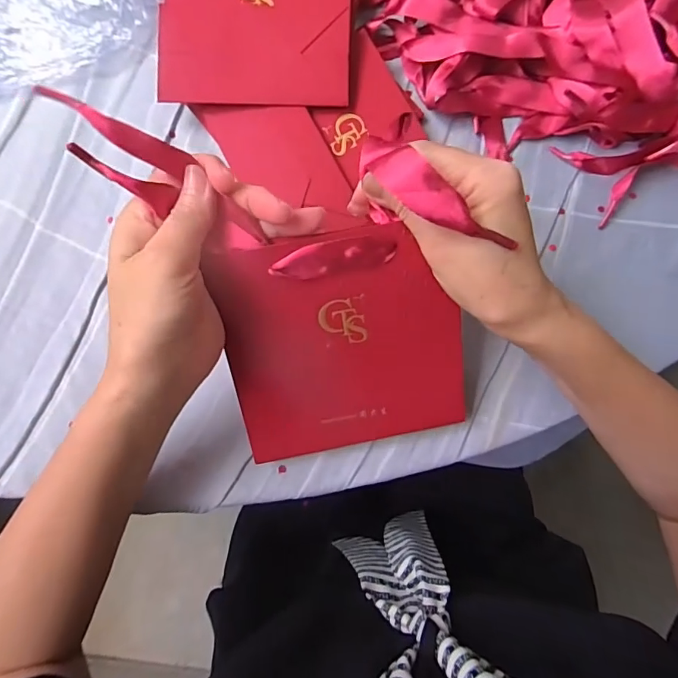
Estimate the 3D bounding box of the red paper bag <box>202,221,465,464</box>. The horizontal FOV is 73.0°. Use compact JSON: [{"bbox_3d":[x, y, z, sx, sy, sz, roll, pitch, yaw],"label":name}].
[{"bbox_3d":[0.005,0.006,0.269,0.134,0.007,0.138,-10,118,-2],"label":"red paper bag"}]

